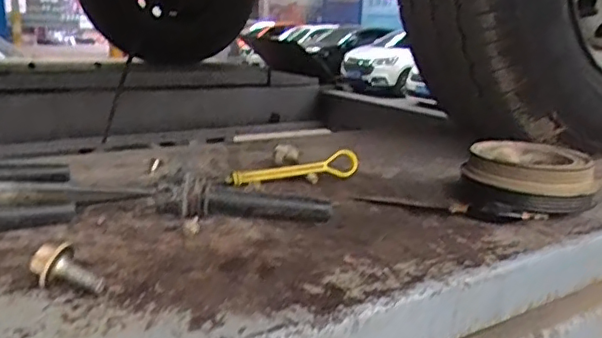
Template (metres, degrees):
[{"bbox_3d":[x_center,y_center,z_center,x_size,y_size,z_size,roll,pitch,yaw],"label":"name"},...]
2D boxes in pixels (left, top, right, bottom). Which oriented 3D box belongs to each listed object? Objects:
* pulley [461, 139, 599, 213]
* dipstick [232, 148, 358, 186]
[{"bbox_3d":[0.222,0.011,0.564,0.116,0.055,0.116,8,16,20],"label":"pulley"},{"bbox_3d":[-0.004,-0.003,0.612,0.139,0.036,0.015,-2,15,-19],"label":"dipstick"}]

